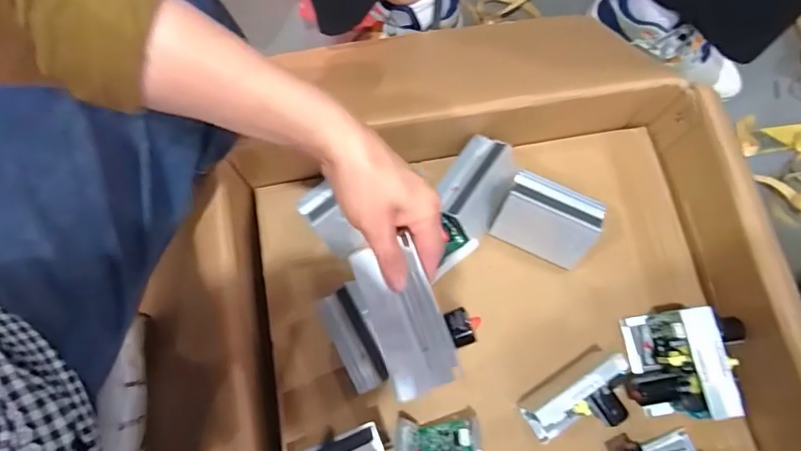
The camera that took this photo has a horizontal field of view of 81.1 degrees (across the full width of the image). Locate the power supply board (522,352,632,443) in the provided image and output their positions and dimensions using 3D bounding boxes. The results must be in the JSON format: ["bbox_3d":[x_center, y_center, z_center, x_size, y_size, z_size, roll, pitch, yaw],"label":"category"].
[{"bbox_3d":[0.199,0.197,0.514,0.114,0.077,0.066,-30,78,-7],"label":"power supply board"}]

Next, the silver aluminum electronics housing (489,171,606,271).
[{"bbox_3d":[0.177,-0.008,0.563,0.111,0.053,0.079,24,80,4],"label":"silver aluminum electronics housing"}]

